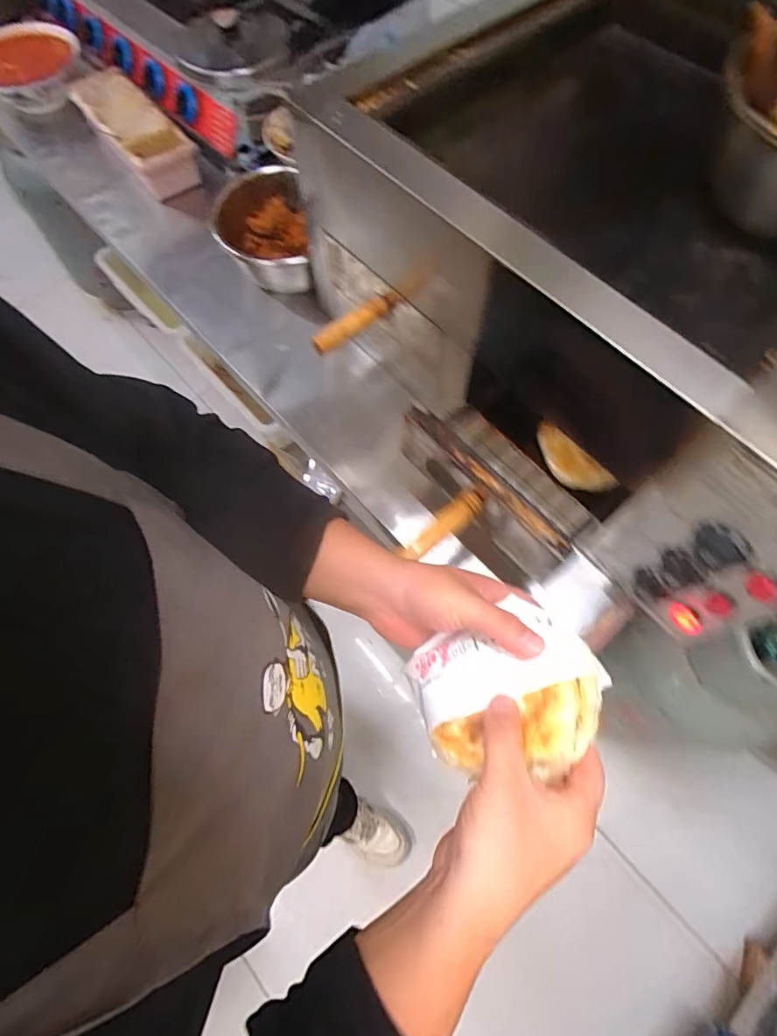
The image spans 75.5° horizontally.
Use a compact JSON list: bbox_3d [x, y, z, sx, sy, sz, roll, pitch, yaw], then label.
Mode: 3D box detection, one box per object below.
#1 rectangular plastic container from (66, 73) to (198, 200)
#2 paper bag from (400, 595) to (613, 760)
[{"bbox_3d":[-0.469,-0.718,0.936,0.122,0.081,0.282,-36,72,-13],"label":"rectangular plastic container"},{"bbox_3d":[0.077,0.108,0.364,0.137,0.031,0.071,-18,67,17],"label":"paper bag"}]

